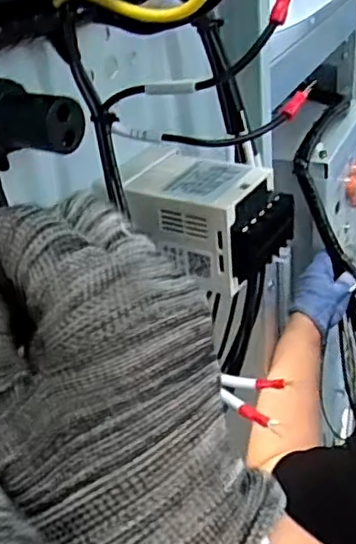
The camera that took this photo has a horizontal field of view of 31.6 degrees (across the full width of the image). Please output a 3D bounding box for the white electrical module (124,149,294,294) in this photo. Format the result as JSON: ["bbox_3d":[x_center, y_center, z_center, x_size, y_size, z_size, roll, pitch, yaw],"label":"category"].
[{"bbox_3d":[0.015,-0.025,0.300,0.067,0.042,0.043,13,36,29],"label":"white electrical module"}]

